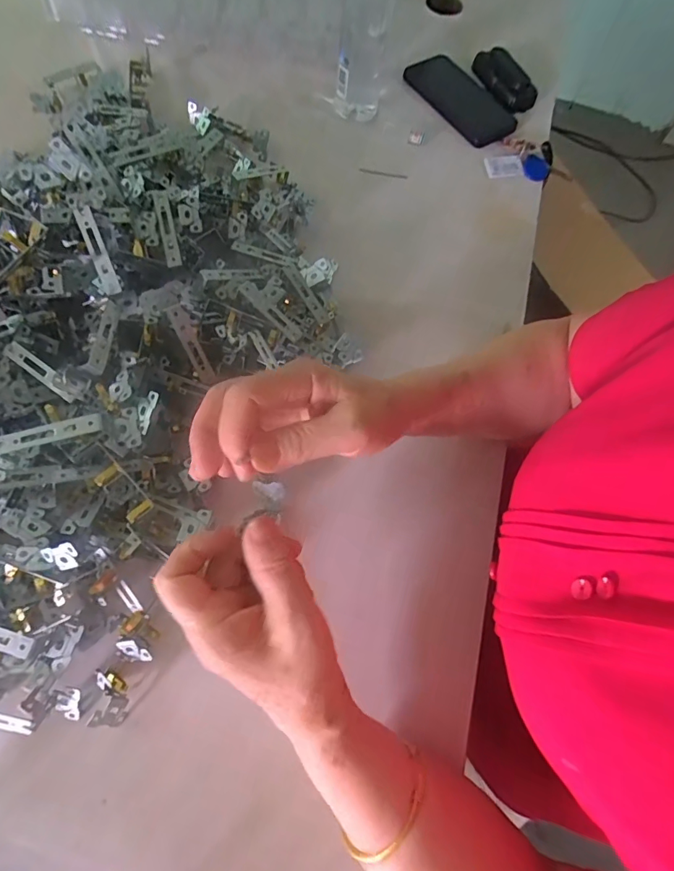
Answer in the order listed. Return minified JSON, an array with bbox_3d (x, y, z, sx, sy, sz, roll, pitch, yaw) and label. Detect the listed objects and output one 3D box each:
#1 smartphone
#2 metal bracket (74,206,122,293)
[{"bbox_3d":[0.164,-0.454,0.580,0.080,0.014,0.165,-33,76,-16],"label":"smartphone"},{"bbox_3d":[-0.196,-0.151,0.354,0.015,0.009,0.068,-19,104,-6],"label":"metal bracket"}]

